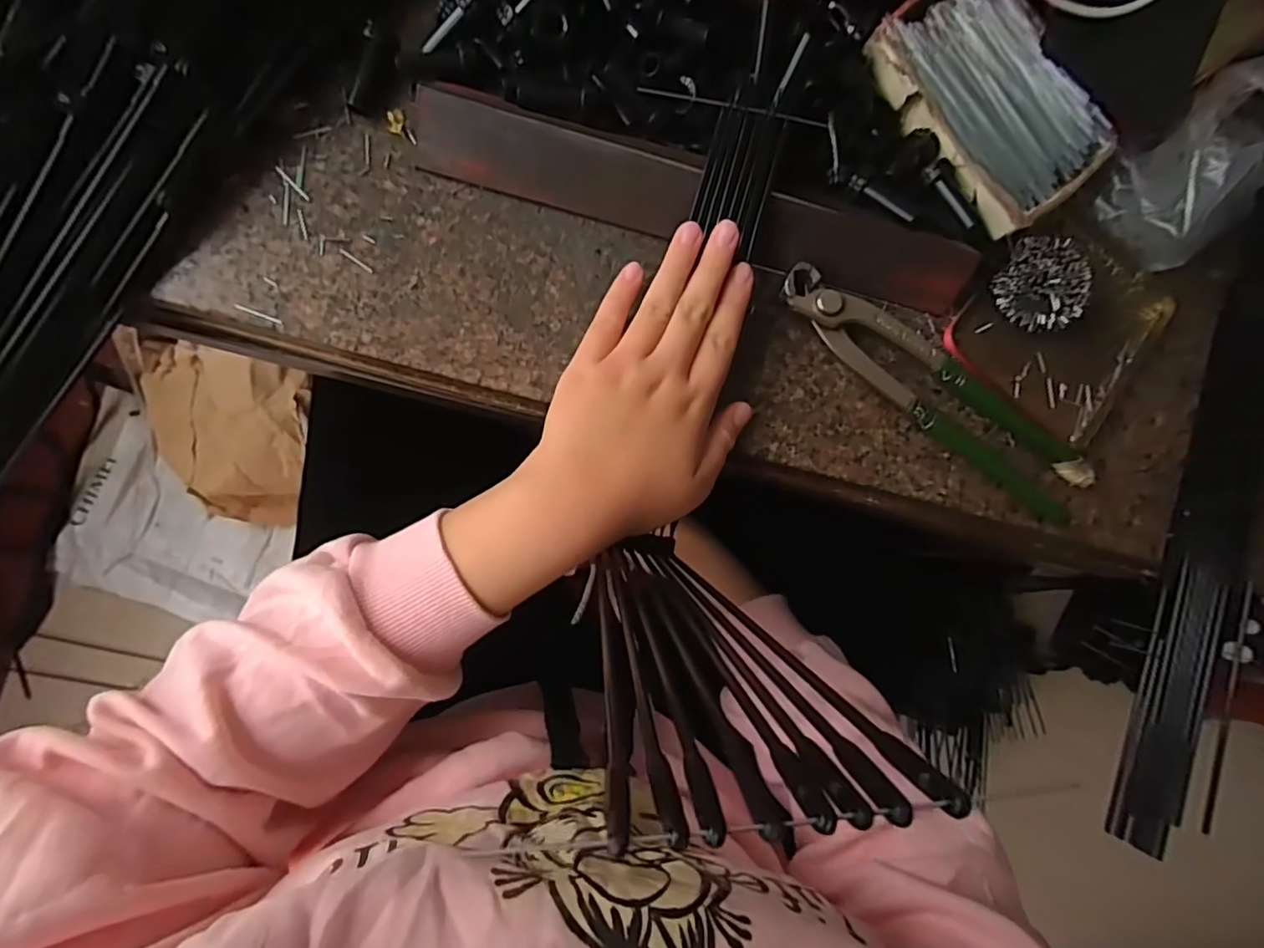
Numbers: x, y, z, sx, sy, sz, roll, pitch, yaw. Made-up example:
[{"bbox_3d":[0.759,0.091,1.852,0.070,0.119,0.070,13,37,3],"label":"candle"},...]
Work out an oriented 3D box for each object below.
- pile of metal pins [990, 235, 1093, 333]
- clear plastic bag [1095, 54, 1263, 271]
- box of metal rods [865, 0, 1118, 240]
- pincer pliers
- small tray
[{"bbox_3d":[0.224,-0.103,0.326,0.048,0.017,0.050,1,84,-8],"label":"pile of metal pins"},{"bbox_3d":[0.320,-0.167,0.324,0.118,0.048,0.078,-37,90,-10],"label":"clear plastic bag"},{"bbox_3d":[0.187,-0.193,0.311,0.084,0.024,0.120,-39,90,-10],"label":"box of metal rods"},{"bbox_3d":[0.165,-0.047,0.315,0.202,0.020,0.044,36,80,-2],"label":"pincer pliers"},{"bbox_3d":[0.244,-0.085,0.336,0.104,0.008,0.113,38,80,-2],"label":"small tray"}]

